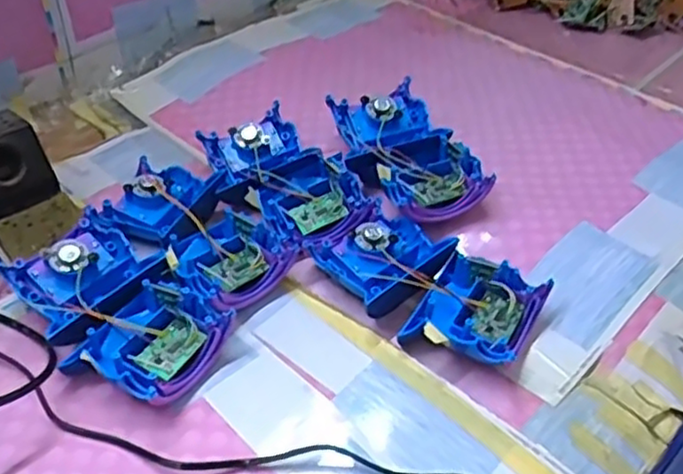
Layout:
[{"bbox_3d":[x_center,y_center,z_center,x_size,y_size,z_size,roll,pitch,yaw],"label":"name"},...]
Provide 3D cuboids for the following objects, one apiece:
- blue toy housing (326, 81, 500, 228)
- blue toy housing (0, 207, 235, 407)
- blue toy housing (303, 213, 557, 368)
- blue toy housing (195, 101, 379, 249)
[{"bbox_3d":[0.053,-0.068,0.598,0.085,0.057,0.159,-19,45,-22],"label":"blue toy housing"},{"bbox_3d":[-0.158,0.048,0.485,0.166,0.035,0.097,28,48,27],"label":"blue toy housing"},{"bbox_3d":[0.062,0.035,0.513,0.157,0.034,0.087,27,47,27],"label":"blue toy housing"},{"bbox_3d":[-0.048,-0.052,0.595,0.093,0.035,0.173,-32,51,-32],"label":"blue toy housing"}]

